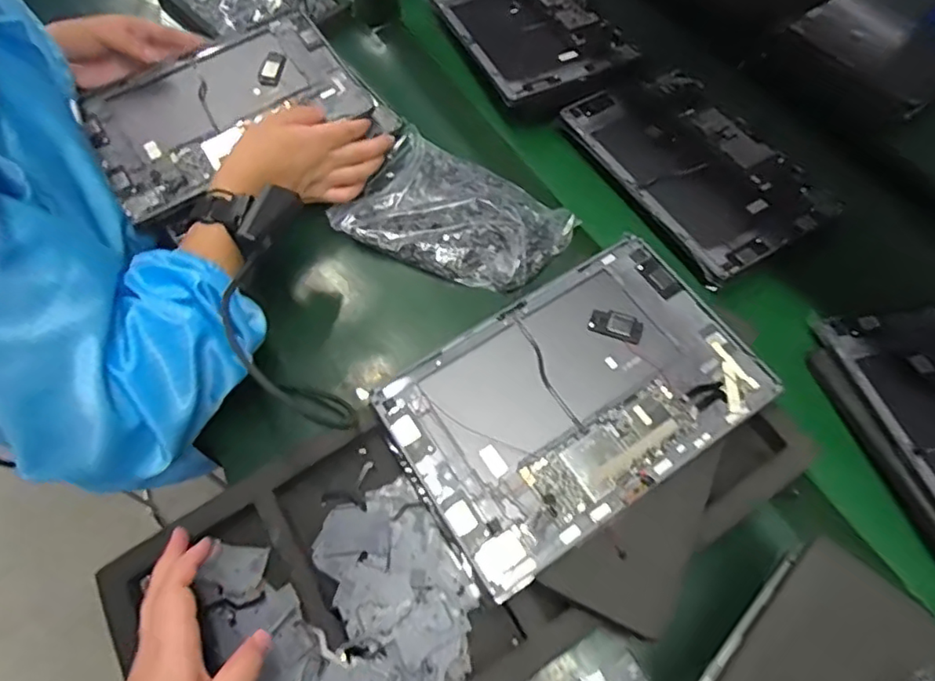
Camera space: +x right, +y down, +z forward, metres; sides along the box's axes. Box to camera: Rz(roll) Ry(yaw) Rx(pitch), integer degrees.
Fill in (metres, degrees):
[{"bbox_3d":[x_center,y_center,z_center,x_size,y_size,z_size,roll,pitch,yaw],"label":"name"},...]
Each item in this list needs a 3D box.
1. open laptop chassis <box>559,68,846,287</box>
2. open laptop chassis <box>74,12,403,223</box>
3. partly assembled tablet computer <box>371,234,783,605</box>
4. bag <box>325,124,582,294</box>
[{"bbox_3d":[0.230,-0.180,0.590,0.154,0.016,0.248,-27,67,-14],"label":"open laptop chassis"},{"bbox_3d":[-0.234,-0.233,0.584,0.263,0.018,0.166,-29,70,-12],"label":"open laptop chassis"},{"bbox_3d":[0.081,0.038,0.429,0.256,0.014,0.167,-31,68,-16],"label":"partly assembled tablet computer"},{"bbox_3d":[-0.012,-0.127,0.564,0.214,0.042,0.141,28,66,12],"label":"bag"}]

